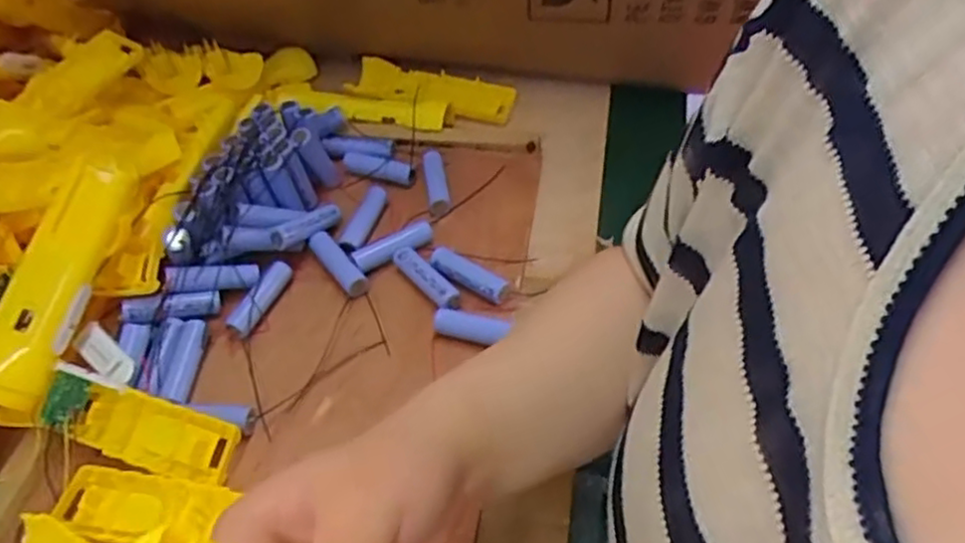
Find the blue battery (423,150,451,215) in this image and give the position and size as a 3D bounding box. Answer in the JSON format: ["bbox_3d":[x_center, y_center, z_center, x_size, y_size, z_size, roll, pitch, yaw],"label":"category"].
[{"bbox_3d":[-0.039,-0.074,0.604,0.018,0.018,0.072,-10,49,-2],"label":"blue battery"}]

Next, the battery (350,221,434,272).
[{"bbox_3d":[-0.070,-0.019,0.561,0.065,0.019,0.017,-24,51,-14],"label":"battery"}]

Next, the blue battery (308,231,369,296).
[{"bbox_3d":[-0.111,-0.008,0.551,0.018,0.024,0.065,-32,53,-21],"label":"blue battery"}]

